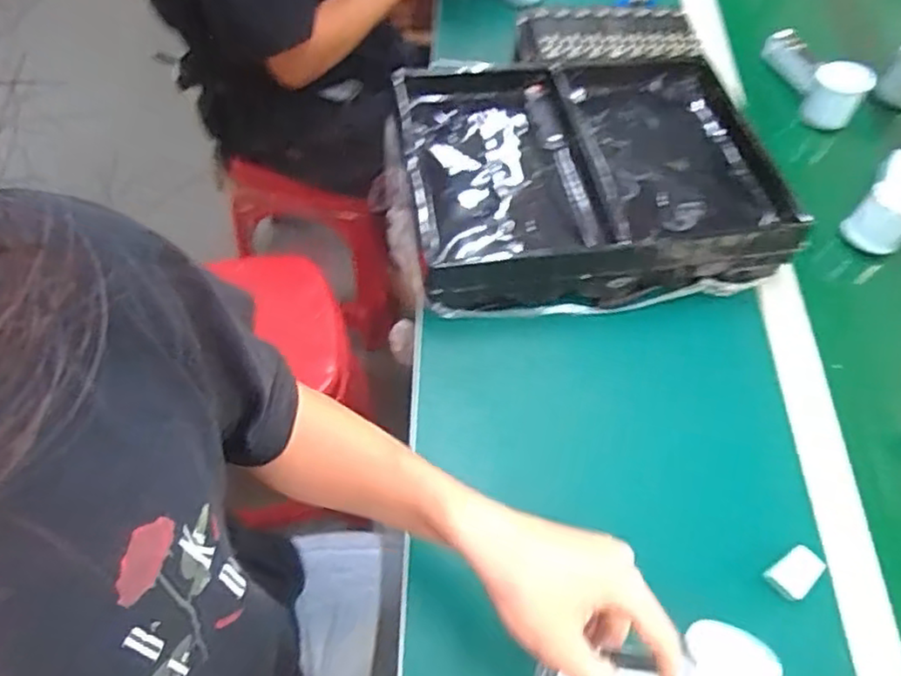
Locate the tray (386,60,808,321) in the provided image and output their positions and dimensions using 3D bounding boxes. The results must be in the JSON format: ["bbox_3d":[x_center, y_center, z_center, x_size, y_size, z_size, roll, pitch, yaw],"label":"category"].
[{"bbox_3d":[0.144,-0.174,0.716,0.369,0.086,0.293,-7,60,-9],"label":"tray"}]

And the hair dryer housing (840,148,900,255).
[{"bbox_3d":[0.498,-0.161,0.747,0.056,0.066,0.130,36,63,16],"label":"hair dryer housing"}]

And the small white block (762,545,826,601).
[{"bbox_3d":[0.279,0.191,0.546,0.044,0.015,0.029,-33,67,-21],"label":"small white block"}]

